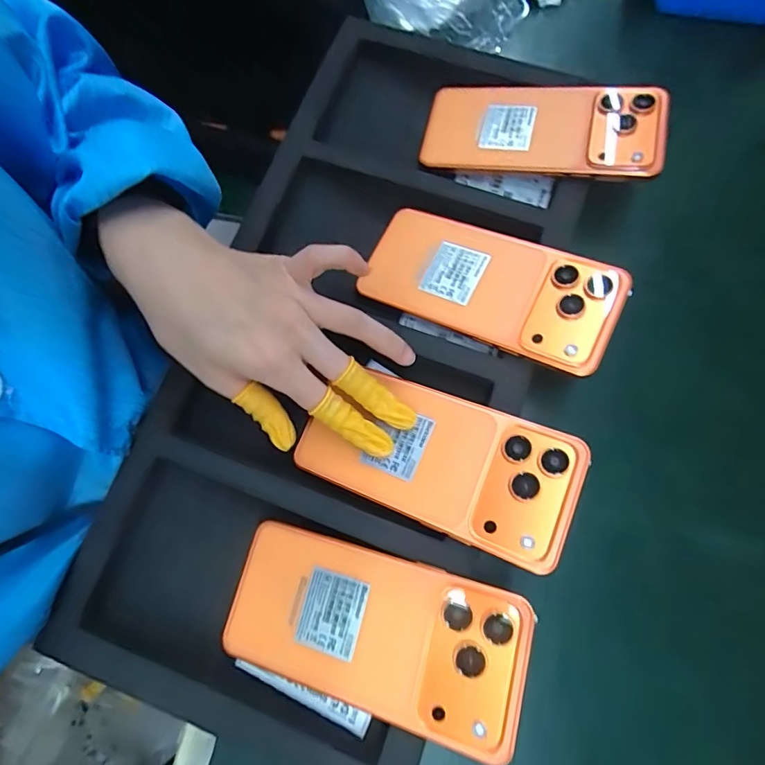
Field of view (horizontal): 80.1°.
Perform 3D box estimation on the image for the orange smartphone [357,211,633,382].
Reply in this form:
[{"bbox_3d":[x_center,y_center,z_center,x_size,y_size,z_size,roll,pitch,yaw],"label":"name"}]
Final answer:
[{"bbox_3d":[0.067,-0.065,0.298,0.163,0.012,0.076,25,74,20],"label":"orange smartphone"}]

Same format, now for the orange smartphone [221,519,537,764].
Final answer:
[{"bbox_3d":[-0.008,0.133,0.246,0.161,0.005,0.076,10,72,17],"label":"orange smartphone"}]

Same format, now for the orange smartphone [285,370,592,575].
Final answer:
[{"bbox_3d":[0.030,0.044,0.265,0.155,0.011,0.072,20,77,20],"label":"orange smartphone"}]

